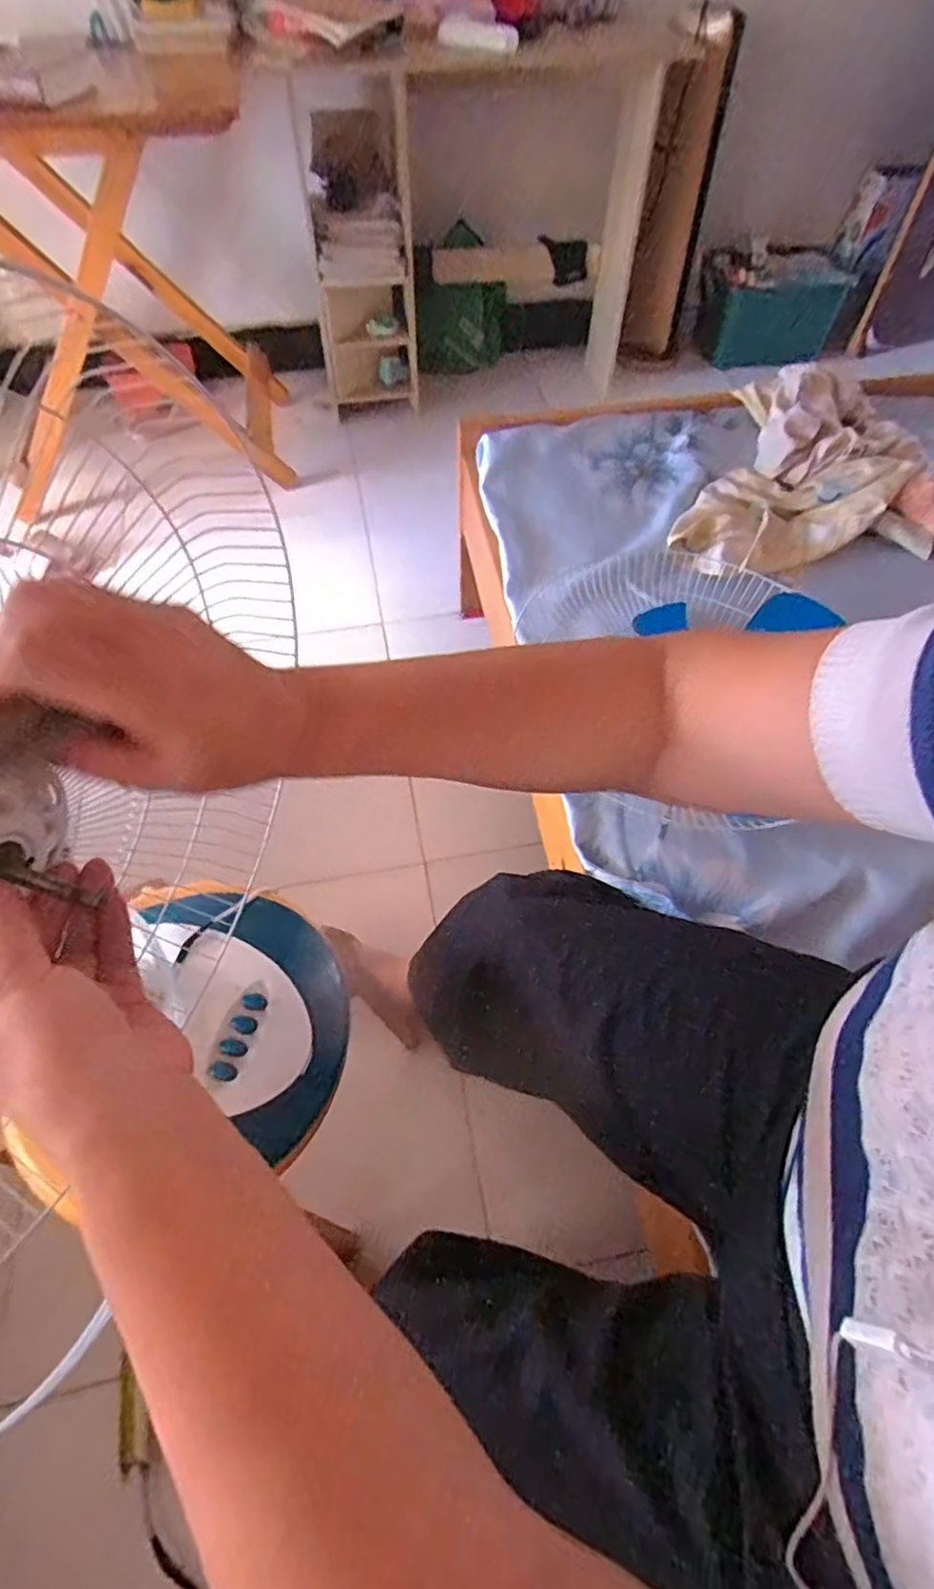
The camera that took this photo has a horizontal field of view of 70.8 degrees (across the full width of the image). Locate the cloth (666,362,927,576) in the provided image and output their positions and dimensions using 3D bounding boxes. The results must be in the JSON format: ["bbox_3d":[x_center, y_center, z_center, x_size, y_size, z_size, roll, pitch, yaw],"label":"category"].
[{"bbox_3d":[0.519,-0.477,1.029,0.293,0.144,0.496,22,59,13],"label":"cloth"}]

